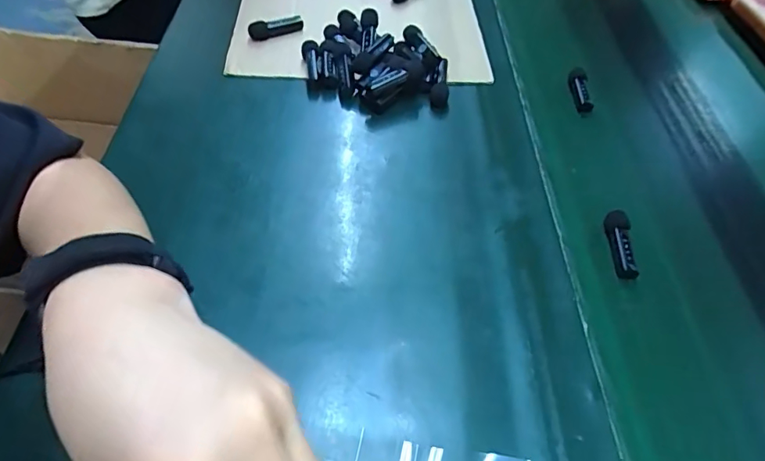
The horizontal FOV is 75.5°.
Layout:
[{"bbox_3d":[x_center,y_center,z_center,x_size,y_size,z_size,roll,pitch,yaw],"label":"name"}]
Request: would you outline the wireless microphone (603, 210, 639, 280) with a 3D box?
[{"bbox_3d":[0.207,0.011,0.431,0.018,0.015,0.070,10,52,4],"label":"wireless microphone"}]

